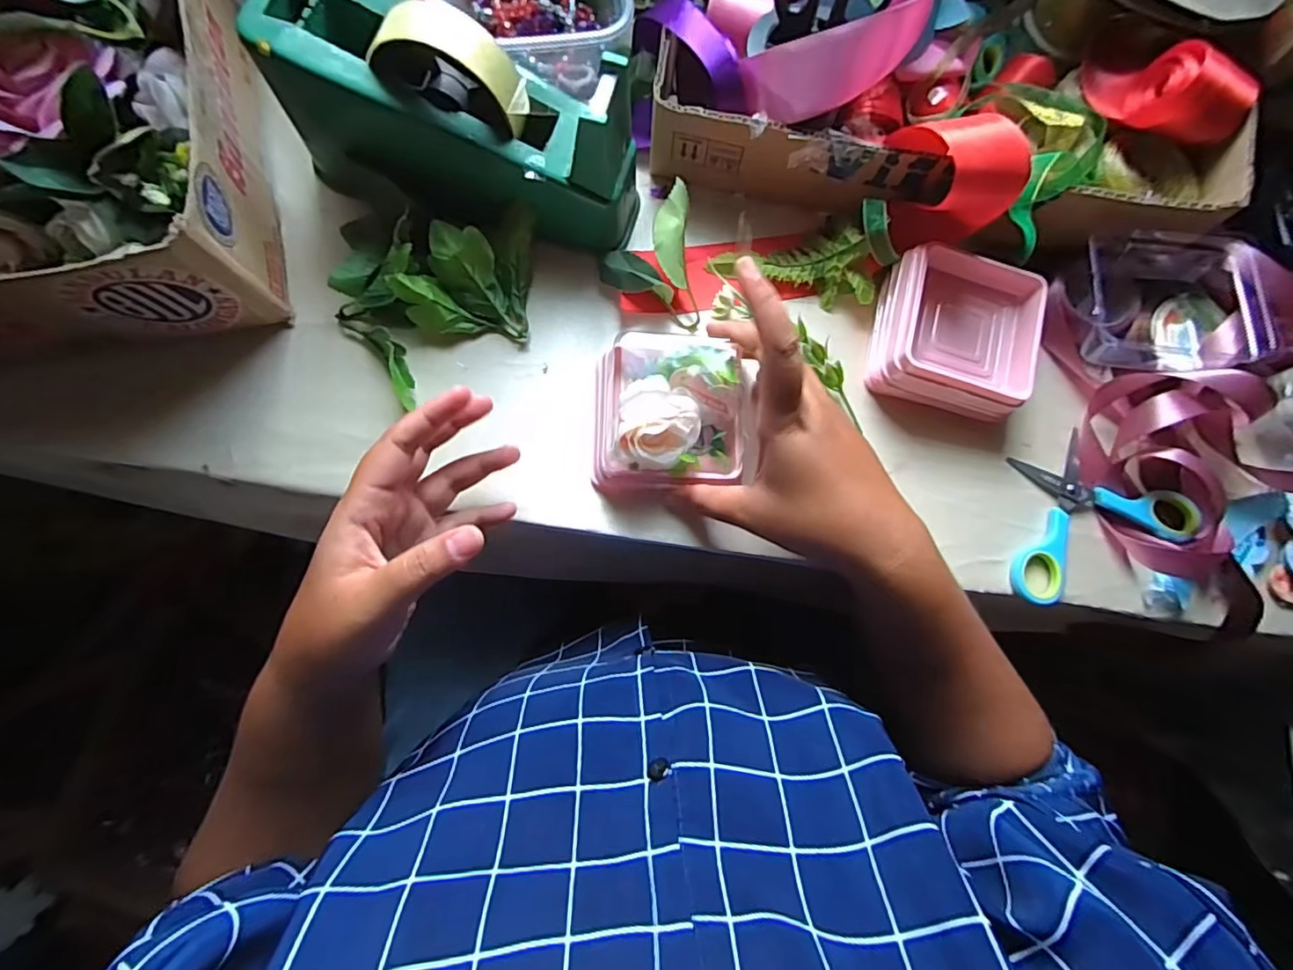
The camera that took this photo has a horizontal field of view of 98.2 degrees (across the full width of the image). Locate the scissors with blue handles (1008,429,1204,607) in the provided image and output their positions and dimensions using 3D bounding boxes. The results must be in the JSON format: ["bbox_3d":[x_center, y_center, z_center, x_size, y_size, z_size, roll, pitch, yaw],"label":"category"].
[{"bbox_3d":[0.277,0.015,0.355,0.123,0.015,0.084,-24,83,-5],"label":"scissors with blue handles"}]

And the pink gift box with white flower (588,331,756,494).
[{"bbox_3d":[0.017,-0.043,0.333,0.096,0.048,0.093,1,87,-1],"label":"pink gift box with white flower"}]

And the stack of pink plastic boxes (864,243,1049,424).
[{"bbox_3d":[0.200,-0.097,0.355,0.094,0.029,0.094,13,81,1],"label":"stack of pink plastic boxes"}]

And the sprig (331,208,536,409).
[{"bbox_3d":[-0.140,-0.113,0.349,0.124,0.033,0.115,0,82,-1],"label":"sprig"}]

